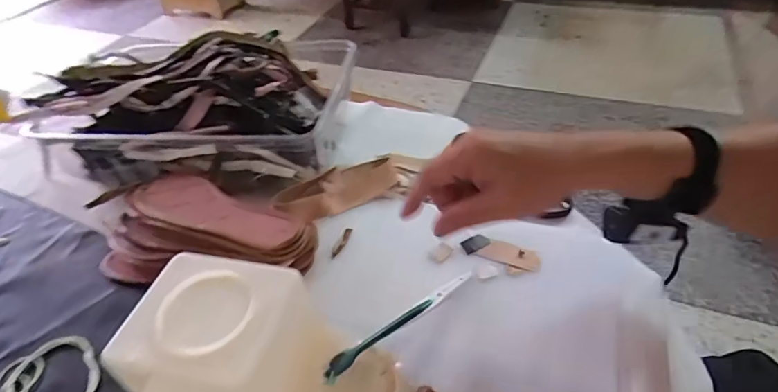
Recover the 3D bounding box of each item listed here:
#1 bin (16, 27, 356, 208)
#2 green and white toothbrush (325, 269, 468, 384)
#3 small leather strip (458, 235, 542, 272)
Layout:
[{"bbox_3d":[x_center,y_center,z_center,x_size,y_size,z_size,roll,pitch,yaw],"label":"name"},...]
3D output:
[{"bbox_3d":[-0.264,-0.119,0.650,0.387,0.115,0.295,1,42,6],"label":"bin"},{"bbox_3d":[0.014,0.107,0.405,0.179,0.012,0.012,-23,43,-40],"label":"green and white toothbrush"},{"bbox_3d":[0.119,0.060,0.495,0.079,0.013,0.025,15,46,20],"label":"small leather strip"}]

